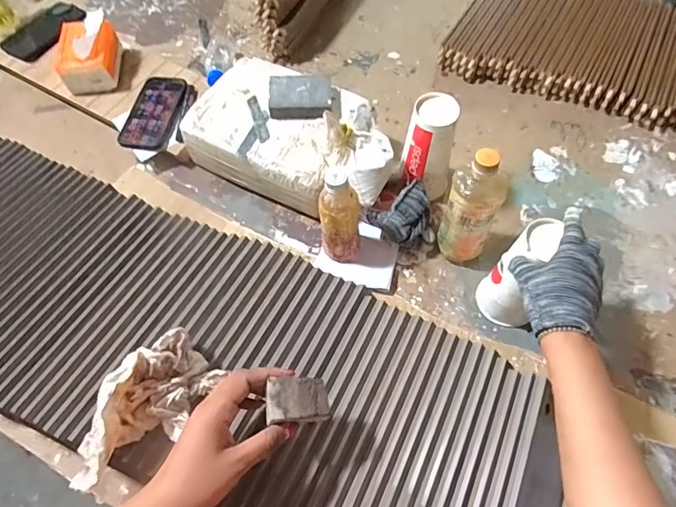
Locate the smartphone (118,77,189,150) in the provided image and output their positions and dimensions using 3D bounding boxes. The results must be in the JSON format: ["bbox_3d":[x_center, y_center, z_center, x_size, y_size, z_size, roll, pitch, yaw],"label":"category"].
[{"bbox_3d":[-0.322,-0.254,0.815,0.089,0.020,0.159,11,62,6],"label":"smartphone"}]

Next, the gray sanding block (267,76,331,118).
[{"bbox_3d":[-0.059,-0.245,0.724,0.096,0.030,0.070,3,55,1],"label":"gray sanding block"}]

